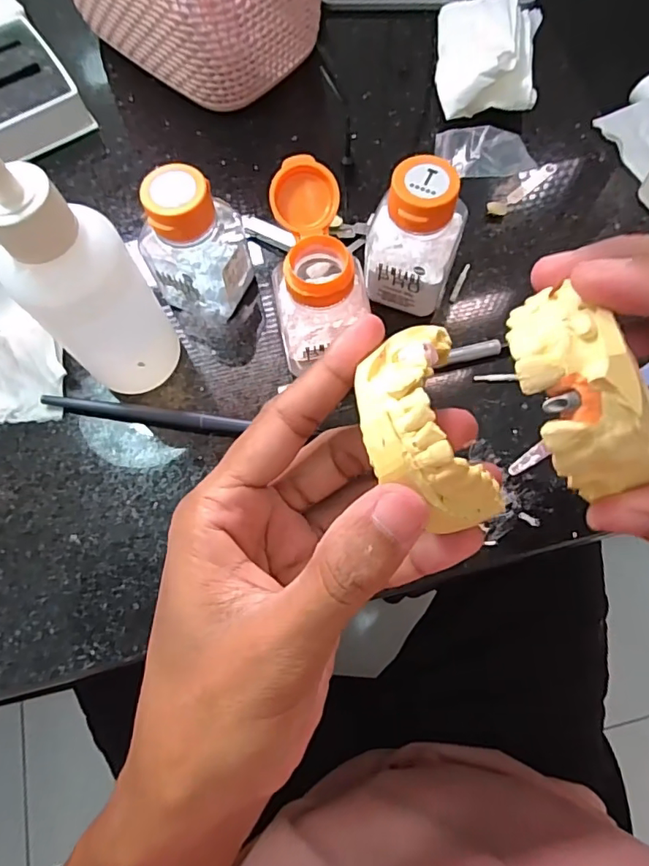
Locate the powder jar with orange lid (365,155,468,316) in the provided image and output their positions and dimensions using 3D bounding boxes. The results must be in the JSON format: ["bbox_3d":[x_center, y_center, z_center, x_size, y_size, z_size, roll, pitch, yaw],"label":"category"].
[{"bbox_3d":[0.044,-0.093,0.254,0.041,0.071,0.042,0,72,1],"label":"powder jar with orange lid"}]

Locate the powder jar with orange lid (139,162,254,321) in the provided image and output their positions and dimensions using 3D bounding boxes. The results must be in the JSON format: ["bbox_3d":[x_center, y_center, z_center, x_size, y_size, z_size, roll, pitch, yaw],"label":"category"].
[{"bbox_3d":[-0.063,-0.088,0.256,0.037,0.075,0.041,30,75,10],"label":"powder jar with orange lid"}]

